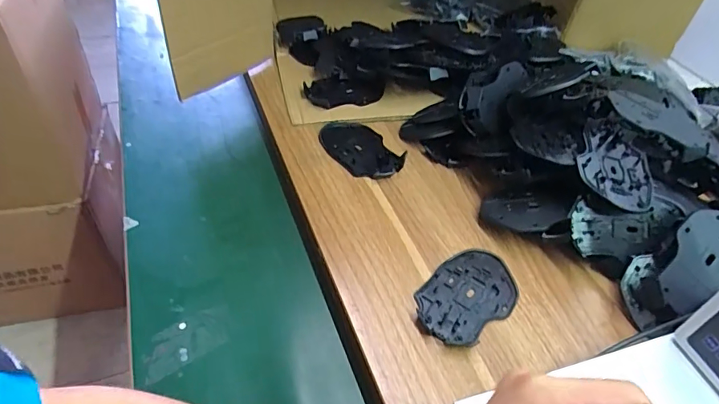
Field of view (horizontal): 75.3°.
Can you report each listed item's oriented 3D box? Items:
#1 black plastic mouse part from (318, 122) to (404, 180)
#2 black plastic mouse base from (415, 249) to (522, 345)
[{"bbox_3d":[0.000,-0.065,0.570,0.074,0.009,0.115,-32,56,-33],"label":"black plastic mouse part"},{"bbox_3d":[0.101,0.084,0.432,0.115,0.008,0.072,-28,54,-31],"label":"black plastic mouse base"}]

